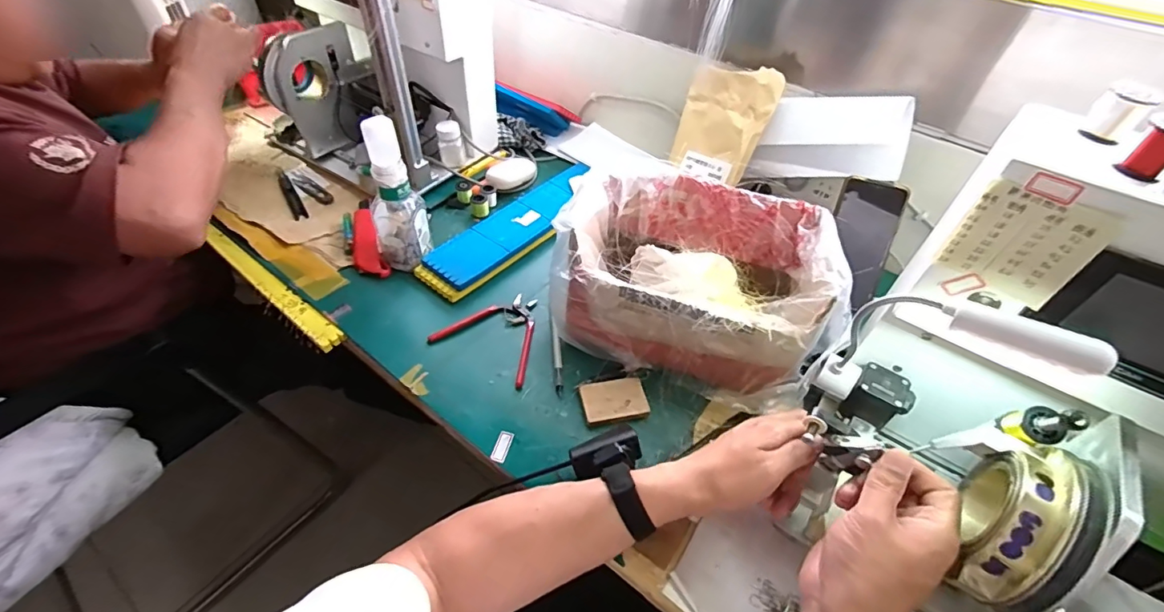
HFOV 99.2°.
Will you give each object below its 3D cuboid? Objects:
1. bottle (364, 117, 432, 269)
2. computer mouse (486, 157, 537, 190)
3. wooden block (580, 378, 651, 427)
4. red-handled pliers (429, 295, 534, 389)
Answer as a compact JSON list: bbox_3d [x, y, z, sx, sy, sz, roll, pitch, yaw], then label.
[{"bbox_3d":[-0.241,-0.140,0.639,0.069,0.197,0.060,-15,51,-18],"label":"bottle"},{"bbox_3d":[-0.117,-0.226,0.845,0.056,0.033,0.111,23,50,16],"label":"computer mouse"},{"bbox_3d":[0.036,0.109,0.565,0.073,0.015,0.050,-4,48,-8],"label":"wooden block"},{"bbox_3d":[-0.100,0.028,0.629,0.129,0.014,0.125,23,50,16],"label":"red-handled pliers"}]

